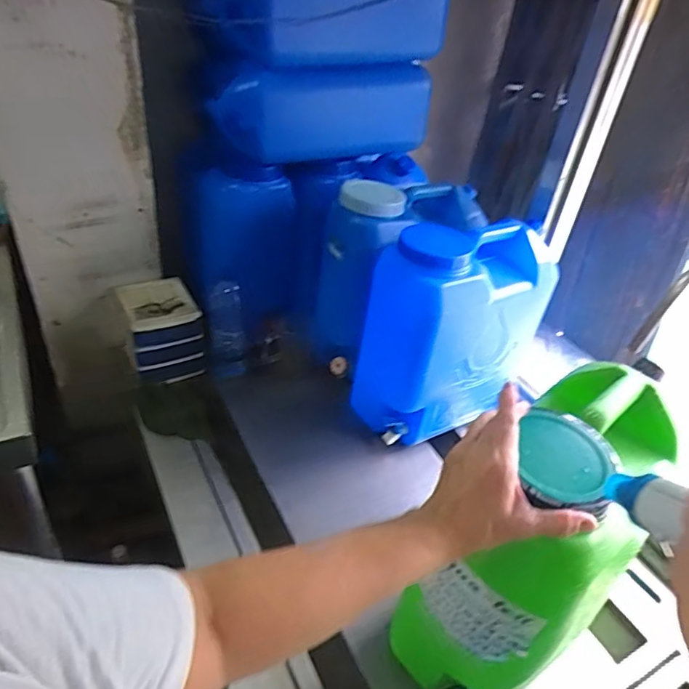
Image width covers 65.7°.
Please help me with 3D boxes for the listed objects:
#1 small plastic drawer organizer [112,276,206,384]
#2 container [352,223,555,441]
[{"bbox_3d":[-0.399,-0.029,1.160,0.140,0.157,0.158,-15,42,-27],"label":"small plastic drawer organizer"},{"bbox_3d":[0.211,-0.036,1.027,0.333,0.371,0.173,-15,42,-27],"label":"container"}]

